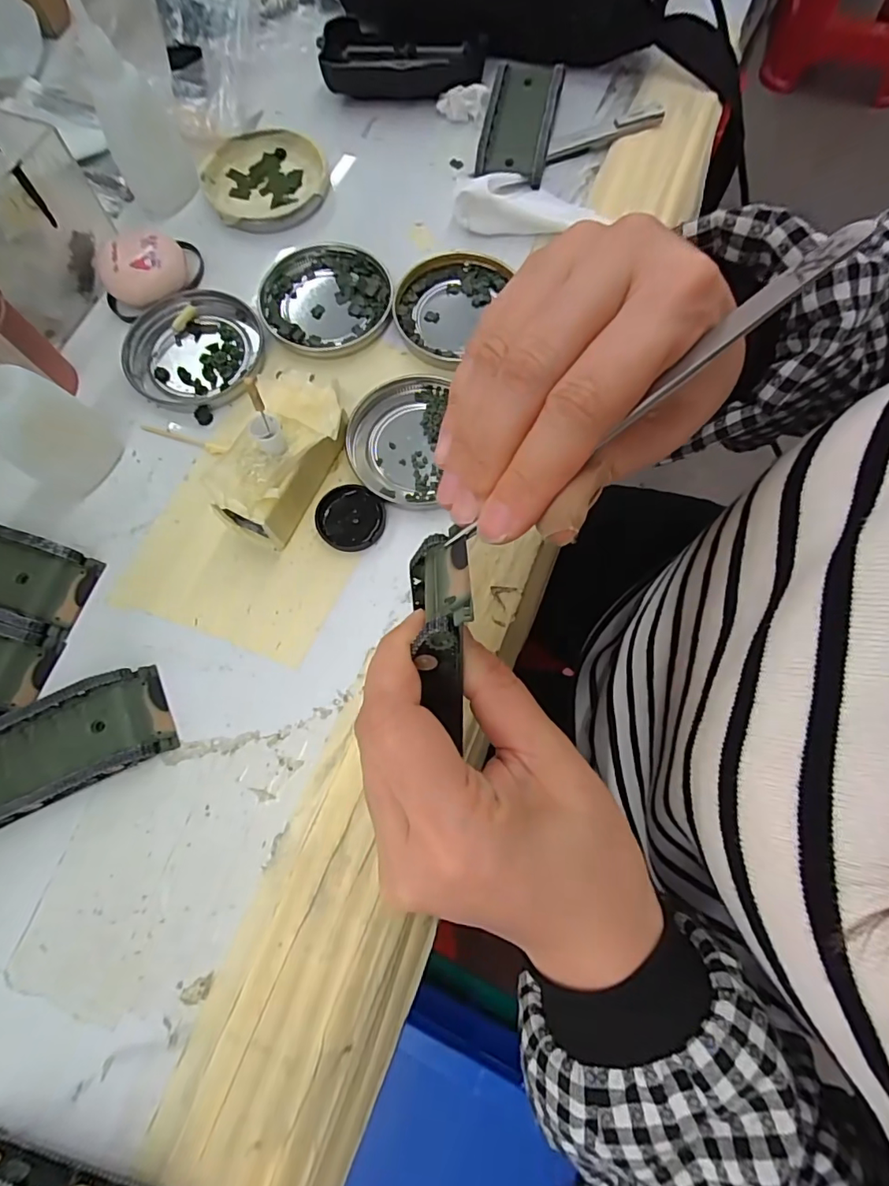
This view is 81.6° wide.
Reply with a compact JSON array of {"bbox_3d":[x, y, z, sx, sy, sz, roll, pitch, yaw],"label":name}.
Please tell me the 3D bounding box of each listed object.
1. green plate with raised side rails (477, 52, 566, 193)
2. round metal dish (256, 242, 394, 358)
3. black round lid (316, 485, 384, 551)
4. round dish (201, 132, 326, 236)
[{"bbox_3d":[0.050,-0.316,0.342,0.044,0.026,0.097,12,74,3],"label":"green plate with raised side rails"},{"bbox_3d":[-0.072,-0.180,0.313,0.078,0.008,0.076,0,73,0],"label":"round metal dish"},{"bbox_3d":[-0.049,-0.040,0.272,0.035,0.007,0.035,0,73,0],"label":"black round lid"},{"bbox_3d":[-0.119,-0.273,0.342,0.076,0.014,0.071,0,73,0],"label":"round dish"}]

